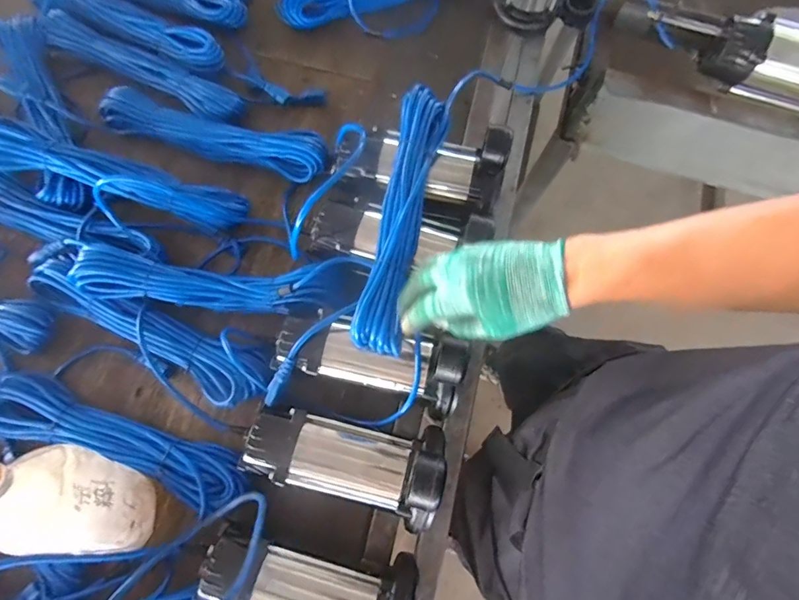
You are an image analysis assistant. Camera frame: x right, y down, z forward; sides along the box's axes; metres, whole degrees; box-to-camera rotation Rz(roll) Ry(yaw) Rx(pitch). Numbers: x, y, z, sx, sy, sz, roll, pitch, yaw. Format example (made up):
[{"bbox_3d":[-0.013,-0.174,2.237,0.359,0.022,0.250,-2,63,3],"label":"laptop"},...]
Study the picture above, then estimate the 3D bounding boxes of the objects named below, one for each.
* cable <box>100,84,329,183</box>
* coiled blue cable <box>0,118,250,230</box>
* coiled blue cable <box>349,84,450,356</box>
[{"bbox_3d":[-0.279,-0.265,0.675,0.349,0.030,0.087,16,75,3],"label":"cable"},{"bbox_3d":[-0.394,-0.174,0.612,0.347,0.035,0.067,16,75,-10],"label":"coiled blue cable"},{"bbox_3d":[0.005,-0.111,0.547,0.058,0.038,0.351,12,76,2],"label":"coiled blue cable"}]

